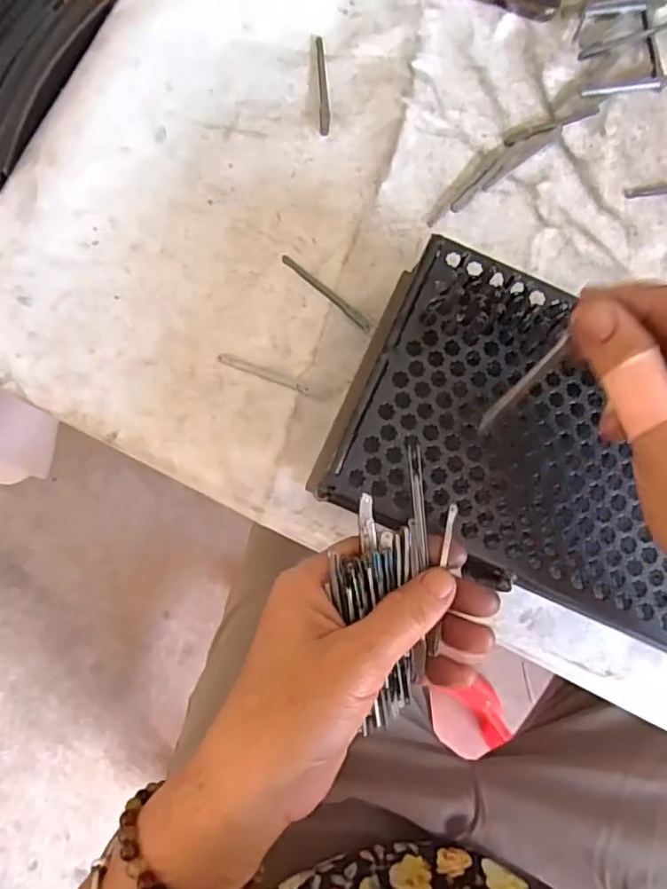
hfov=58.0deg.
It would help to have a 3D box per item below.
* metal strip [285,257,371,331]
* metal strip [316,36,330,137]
[{"bbox_3d":[-0.004,-0.089,0.353,0.067,0.004,0.006,41,81,1],"label":"metal strip"},{"bbox_3d":[-0.007,-0.224,0.373,0.007,0.004,0.067,-3,83,-5],"label":"metal strip"}]

